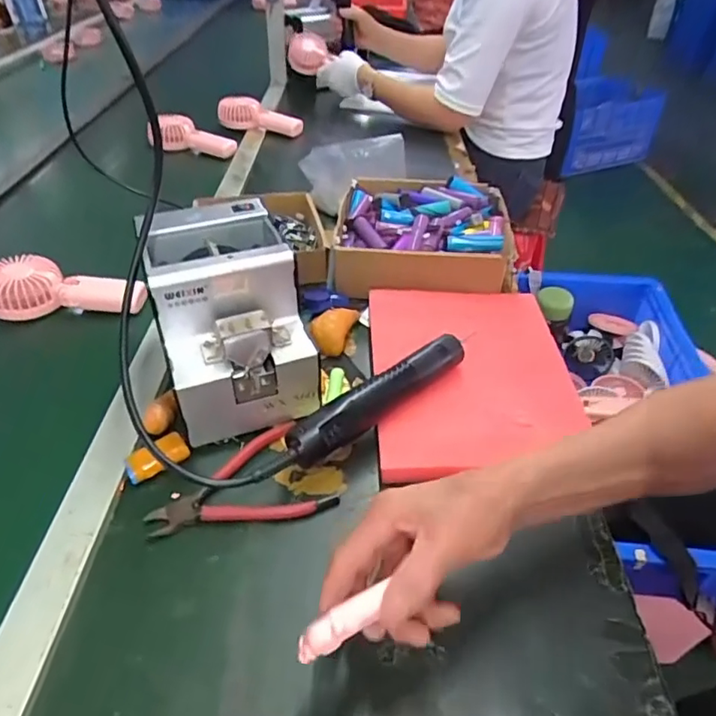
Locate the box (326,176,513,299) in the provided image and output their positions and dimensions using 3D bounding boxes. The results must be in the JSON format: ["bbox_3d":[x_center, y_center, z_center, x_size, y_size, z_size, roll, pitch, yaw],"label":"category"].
[{"bbox_3d":[0.086,-0.169,0.727,0.214,0.060,0.197,4,41,5],"label":"box"}]

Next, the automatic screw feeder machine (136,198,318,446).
[{"bbox_3d":[-0.124,-0.037,0.527,0.124,0.150,0.170,-15,42,-18],"label":"automatic screw feeder machine"}]

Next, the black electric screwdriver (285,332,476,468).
[{"bbox_3d":[0.022,0.030,0.508,0.206,0.035,0.034,-29,49,-30],"label":"black electric screwdriver"}]

